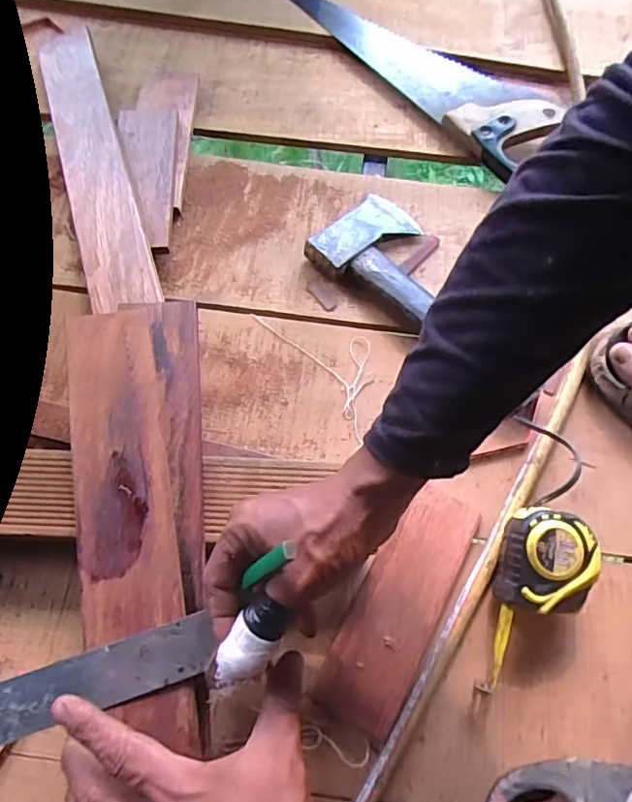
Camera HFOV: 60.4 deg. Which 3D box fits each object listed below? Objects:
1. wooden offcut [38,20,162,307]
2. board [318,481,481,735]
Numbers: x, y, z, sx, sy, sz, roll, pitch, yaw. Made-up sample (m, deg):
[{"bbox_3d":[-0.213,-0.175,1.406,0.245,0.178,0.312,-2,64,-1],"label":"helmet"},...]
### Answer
[{"bbox_3d":[-0.241,-0.265,0.576,0.068,0.014,0.428,-23,66,4],"label":"wooden offcut"},{"bbox_3d":[0.066,0.159,0.433,0.061,0.017,0.184,28,70,9],"label":"board"}]

